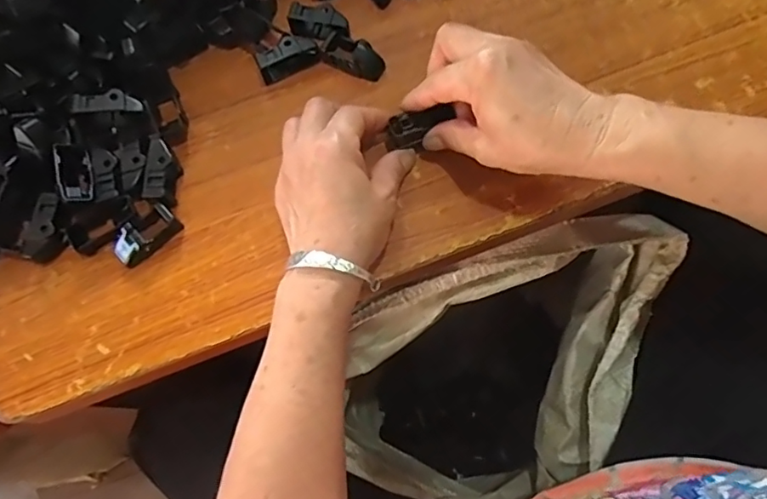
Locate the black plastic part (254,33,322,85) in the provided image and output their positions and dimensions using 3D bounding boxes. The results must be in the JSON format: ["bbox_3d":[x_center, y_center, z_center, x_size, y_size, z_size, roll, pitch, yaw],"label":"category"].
[{"bbox_3d":[-0.077,-0.153,0.429,0.049,0.023,0.018,-26,72,-5],"label":"black plastic part"}]

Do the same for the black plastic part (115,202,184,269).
[{"bbox_3d":[-0.171,-0.009,0.390,0.047,0.017,0.025,-33,73,-7],"label":"black plastic part"}]

